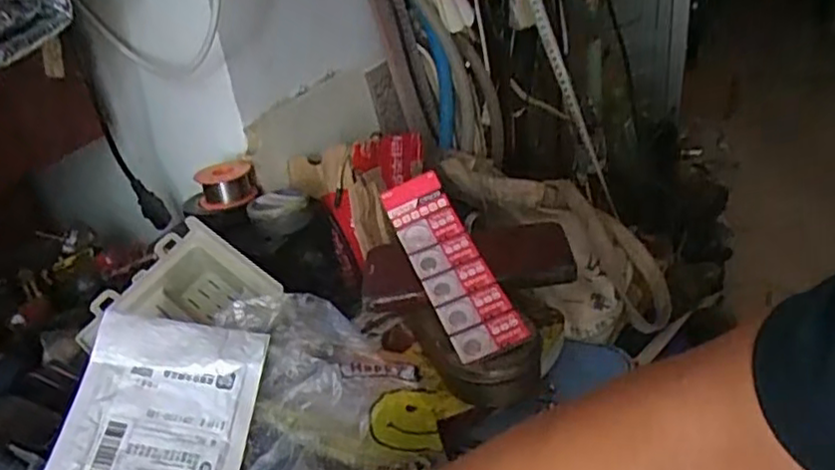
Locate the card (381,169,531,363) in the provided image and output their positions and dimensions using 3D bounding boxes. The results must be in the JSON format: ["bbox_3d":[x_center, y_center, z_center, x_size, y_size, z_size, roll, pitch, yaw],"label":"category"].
[{"bbox_3d":[0.023,0.019,0.525,0.049,0.019,0.176,-24,47,-4],"label":"card"}]

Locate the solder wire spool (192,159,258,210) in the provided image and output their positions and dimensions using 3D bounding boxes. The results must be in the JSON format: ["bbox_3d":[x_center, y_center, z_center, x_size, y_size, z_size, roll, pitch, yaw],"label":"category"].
[{"bbox_3d":[-0.184,-0.049,0.663,0.056,0.032,0.056,-14,29,-12],"label":"solder wire spool"}]

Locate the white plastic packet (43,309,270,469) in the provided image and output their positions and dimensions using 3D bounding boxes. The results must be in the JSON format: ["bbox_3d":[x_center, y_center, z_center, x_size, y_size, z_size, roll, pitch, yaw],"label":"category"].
[{"bbox_3d":[-0.159,0.124,0.412,0.107,0.014,0.160,11,52,-7],"label":"white plastic packet"}]

